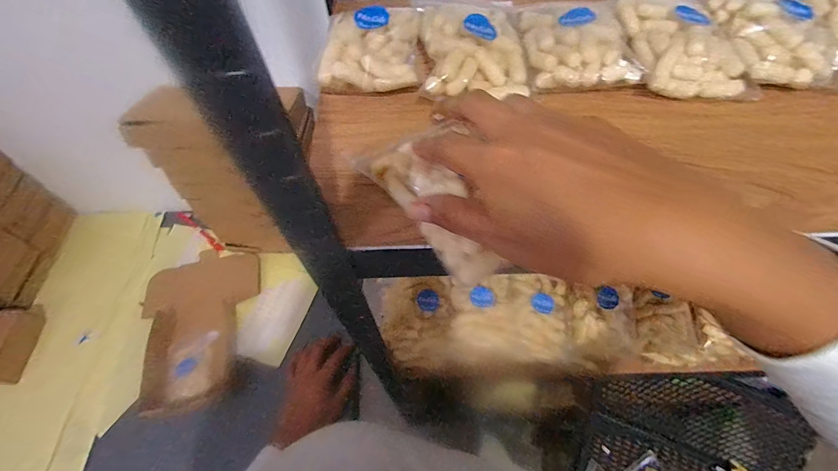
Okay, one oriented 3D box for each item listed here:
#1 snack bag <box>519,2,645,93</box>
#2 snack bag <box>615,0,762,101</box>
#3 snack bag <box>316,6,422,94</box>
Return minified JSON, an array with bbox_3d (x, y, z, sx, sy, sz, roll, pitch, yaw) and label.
[{"bbox_3d":[0.130,-0.166,0.323,0.080,0.026,0.110,-1,59,3],"label":"snack bag"},{"bbox_3d":[0.216,-0.160,0.320,0.087,0.029,0.107,1,59,4],"label":"snack bag"},{"bbox_3d":[-0.038,-0.155,0.321,0.079,0.029,0.089,-1,59,2],"label":"snack bag"}]

